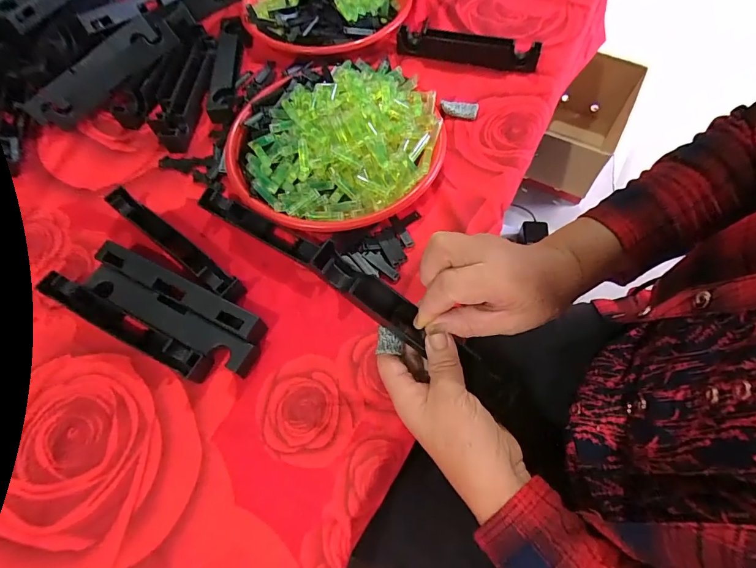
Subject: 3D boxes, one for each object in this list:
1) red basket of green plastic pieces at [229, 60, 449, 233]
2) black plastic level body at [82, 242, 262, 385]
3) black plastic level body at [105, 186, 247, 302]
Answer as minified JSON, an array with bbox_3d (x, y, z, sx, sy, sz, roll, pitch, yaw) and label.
[{"bbox_3d":[-0.051,-0.172,0.468,0.249,0.058,0.235,-1,66,3],"label":"red basket of green plastic pieces"},{"bbox_3d":[-0.201,0.020,0.401,0.196,0.029,0.059,26,70,14],"label":"black plastic level body"},{"bbox_3d":[-0.218,-0.041,0.429,0.190,0.033,0.024,34,72,16],"label":"black plastic level body"}]

